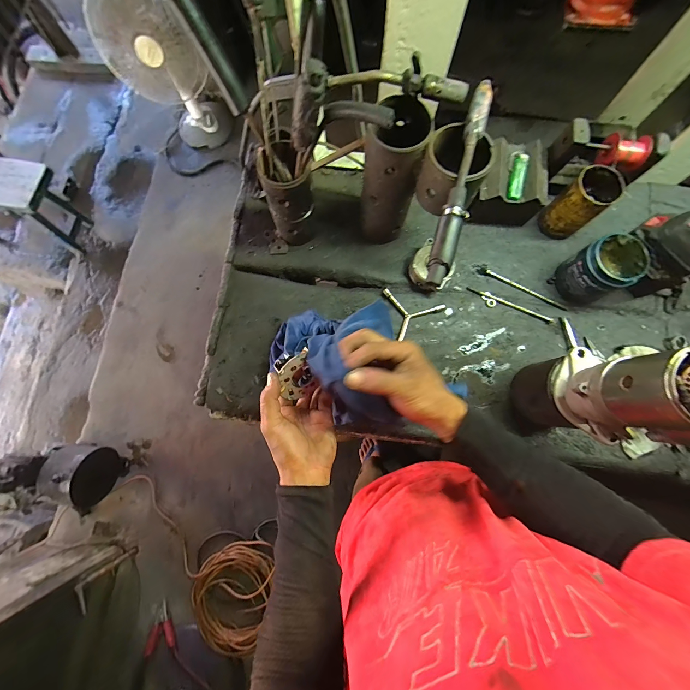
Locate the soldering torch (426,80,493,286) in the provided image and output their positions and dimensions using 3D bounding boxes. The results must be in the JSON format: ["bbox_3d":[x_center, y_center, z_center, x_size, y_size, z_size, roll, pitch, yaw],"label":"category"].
[{"bbox_3d":[0.145,-0.202,0.380,0.026,0.026,0.271,16,79,4],"label":"soldering torch"}]

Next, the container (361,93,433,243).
[{"bbox_3d":[0.078,-0.274,0.518,0.085,0.214,0.100,17,79,4],"label":"container"}]

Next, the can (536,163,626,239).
[{"bbox_3d":[0.426,-0.257,0.573,0.075,0.115,0.073,0,78,1],"label":"can"}]

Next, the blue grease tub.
[{"bbox_3d":[0.454,-0.131,0.564,0.096,0.119,0.086,-25,79,-5],"label":"blue grease tub"}]

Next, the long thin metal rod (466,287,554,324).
[{"bbox_3d":[0.317,-0.079,0.594,0.166,0.009,0.014,24,79,5],"label":"long thin metal rod"}]

